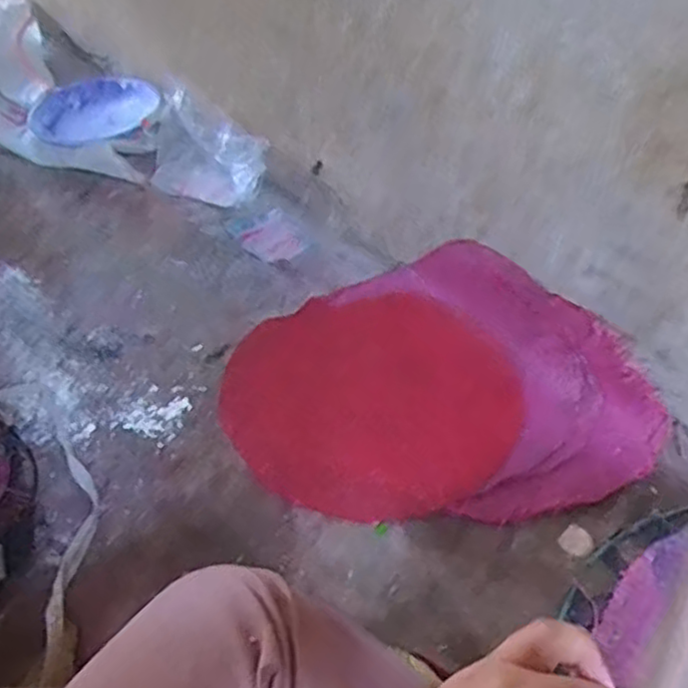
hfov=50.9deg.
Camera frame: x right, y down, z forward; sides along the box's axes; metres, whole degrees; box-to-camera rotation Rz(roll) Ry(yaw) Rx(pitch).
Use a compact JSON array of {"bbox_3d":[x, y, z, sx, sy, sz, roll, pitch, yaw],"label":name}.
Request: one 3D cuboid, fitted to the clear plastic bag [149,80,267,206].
[{"bbox_3d":[-0.226,-0.298,1.132,0.212,0.134,0.088,22,48,15],"label":"clear plastic bag"}]

